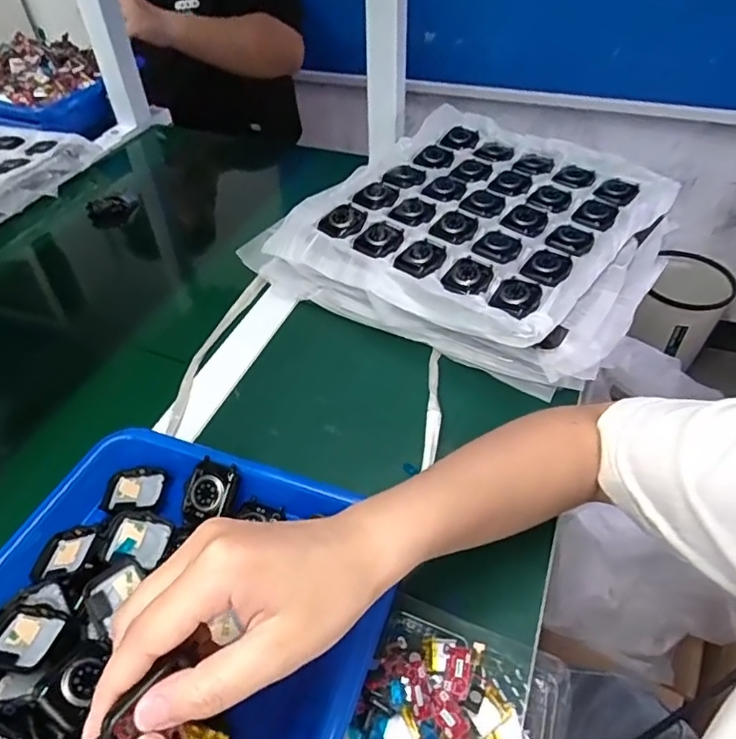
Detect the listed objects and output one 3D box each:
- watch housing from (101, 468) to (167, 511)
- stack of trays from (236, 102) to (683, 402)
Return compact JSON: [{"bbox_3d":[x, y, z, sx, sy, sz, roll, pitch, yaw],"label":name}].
[{"bbox_3d":[-0.169,0.087,0.416,0.040,0.009,0.033,-1,46,2],"label":"watch housing"},{"bbox_3d":[0.094,-0.137,0.570,0.349,0.073,0.284,31,61,25],"label":"stack of trays"}]

